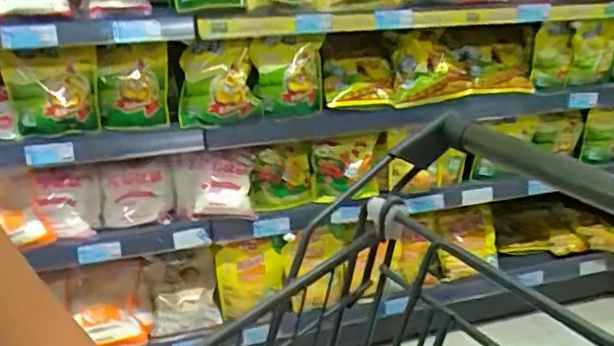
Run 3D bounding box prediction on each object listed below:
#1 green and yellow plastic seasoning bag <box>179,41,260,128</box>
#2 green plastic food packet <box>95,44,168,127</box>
[{"bbox_3d":[-0.176,-0.175,1.143,0.156,0.150,0.080,-3,26,-9],"label":"green and yellow plastic seasoning bag"},{"bbox_3d":[-0.328,-0.161,1.096,0.134,0.153,0.071,-4,26,-10],"label":"green plastic food packet"}]

